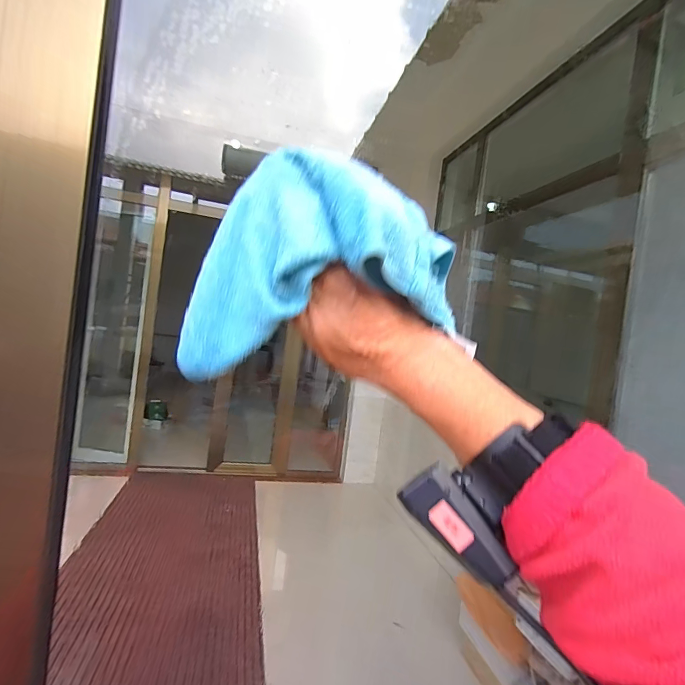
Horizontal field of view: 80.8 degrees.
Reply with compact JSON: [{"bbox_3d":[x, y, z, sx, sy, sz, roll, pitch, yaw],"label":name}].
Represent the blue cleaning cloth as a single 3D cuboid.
[{"bbox_3d":[-0.007,-0.050,0.269,0.167,0.146,0.088,6,2,-28],"label":"blue cleaning cloth"}]

